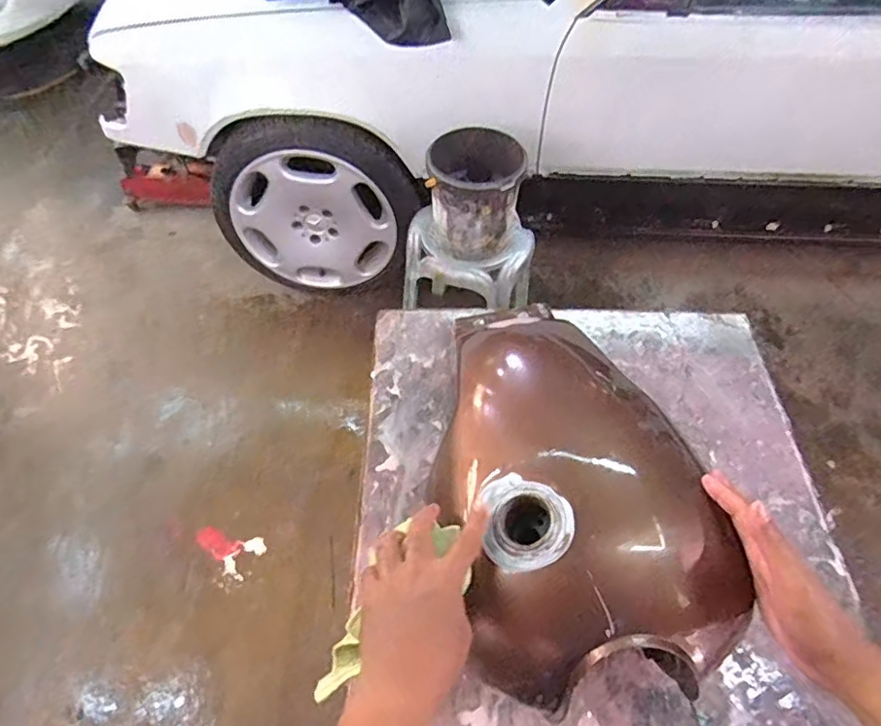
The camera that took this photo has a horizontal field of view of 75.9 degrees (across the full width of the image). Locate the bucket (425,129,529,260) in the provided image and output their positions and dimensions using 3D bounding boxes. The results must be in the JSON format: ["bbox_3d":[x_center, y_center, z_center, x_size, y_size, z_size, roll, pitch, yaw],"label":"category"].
[{"bbox_3d":[0.087,-0.415,1.367,0.235,0.199,0.240,3,53,1],"label":"bucket"}]

